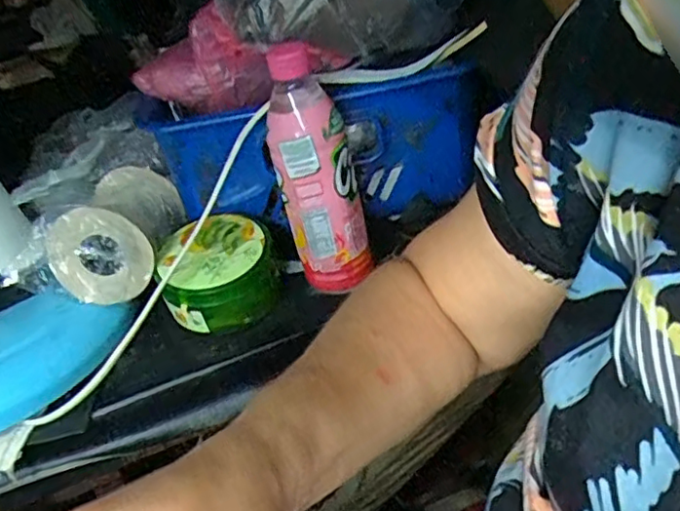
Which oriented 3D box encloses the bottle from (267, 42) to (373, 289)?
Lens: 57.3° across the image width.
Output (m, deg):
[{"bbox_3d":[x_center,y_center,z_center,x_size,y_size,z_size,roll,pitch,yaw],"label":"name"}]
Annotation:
[{"bbox_3d":[-0.017,-0.064,0.505,0.064,0.200,0.059,-8,34,4],"label":"bottle"}]

